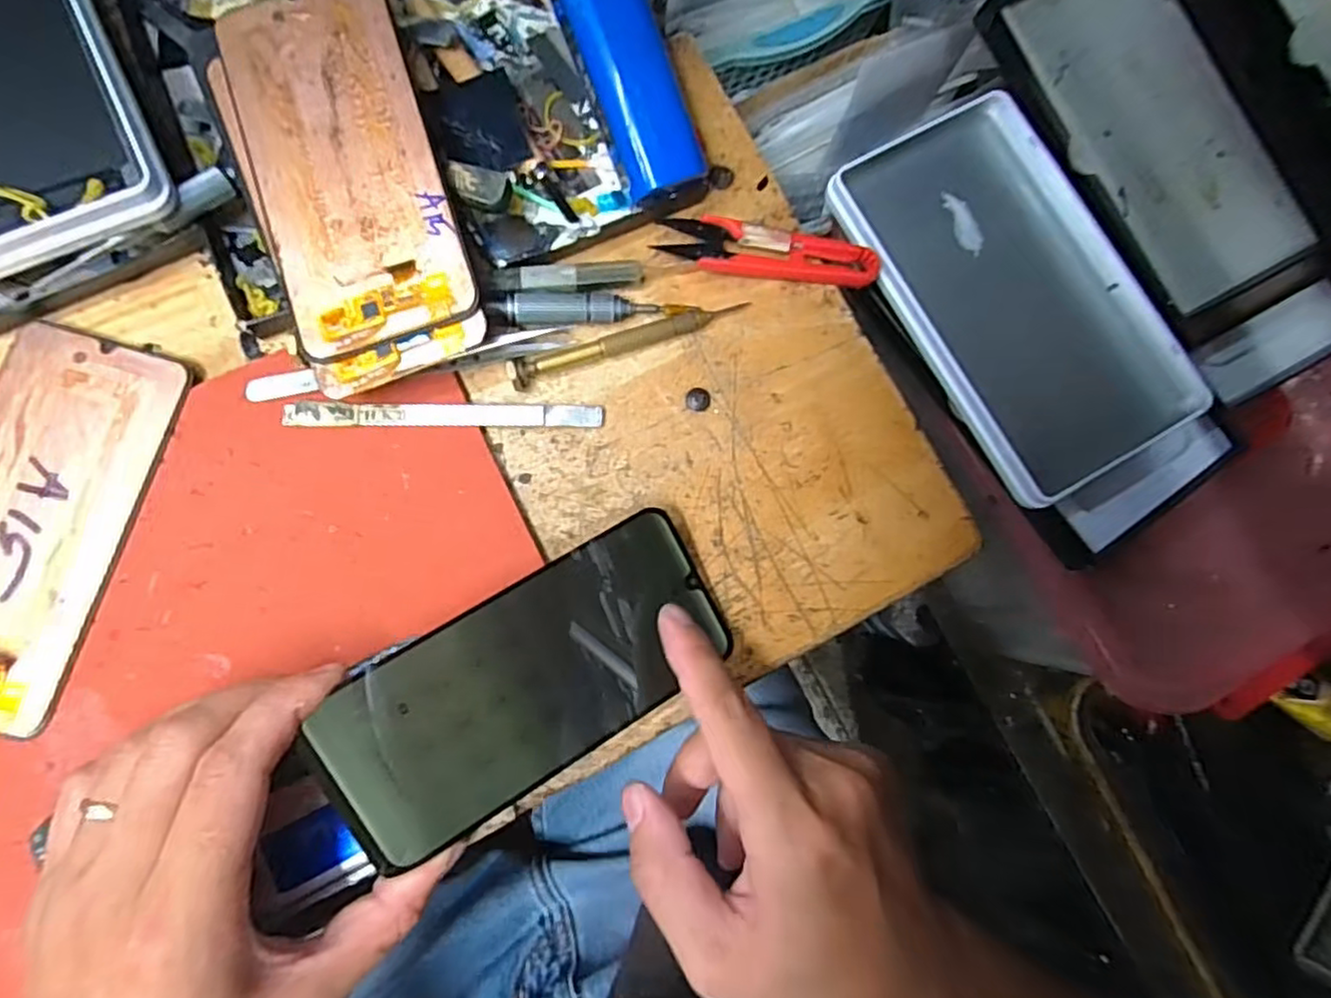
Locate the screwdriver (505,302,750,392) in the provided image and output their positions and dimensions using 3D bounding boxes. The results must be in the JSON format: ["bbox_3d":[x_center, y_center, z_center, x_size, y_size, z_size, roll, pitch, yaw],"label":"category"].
[{"bbox_3d":[-0.015,-0.069,0.288,0.106,0.008,0.011,-21,84,-8],"label":"screwdriver"}]

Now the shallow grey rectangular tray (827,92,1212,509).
[{"bbox_3d":[0.158,-0.095,0.301,0.100,0.020,0.176,-28,86,-9],"label":"shallow grey rectangular tray"}]

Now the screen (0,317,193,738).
[{"bbox_3d":[-0.245,0.009,0.258,0.073,0.004,0.149,14,81,-4],"label":"screen"}]

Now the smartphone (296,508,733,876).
[{"bbox_3d":[-0.049,0.069,0.252,0.149,0.004,0.071,-30,99,-15],"label":"smartphone"}]

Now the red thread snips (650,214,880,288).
[{"bbox_3d":[0.047,-0.109,0.298,0.097,0.010,0.022,6,81,-5],"label":"red thread snips"}]

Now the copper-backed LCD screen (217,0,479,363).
[{"bbox_3d":[-0.126,-0.131,0.261,0.068,0.004,0.146,-18,86,-1],"label":"copper-backed LCD screen"}]

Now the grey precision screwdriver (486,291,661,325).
[{"bbox_3d":[-0.039,-0.081,0.285,0.084,0.008,0.013,-3,82,-6],"label":"grey precision screwdriver"}]

